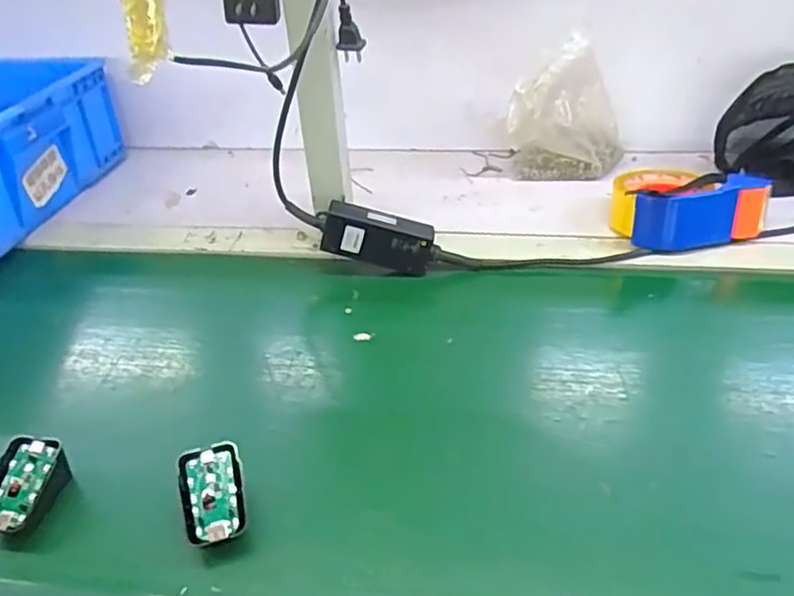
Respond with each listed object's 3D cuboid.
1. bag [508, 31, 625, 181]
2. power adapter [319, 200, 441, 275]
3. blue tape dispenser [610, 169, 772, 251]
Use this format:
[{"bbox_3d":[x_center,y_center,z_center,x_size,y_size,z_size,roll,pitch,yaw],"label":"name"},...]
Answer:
[{"bbox_3d":[0.216,-0.229,0.820,0.137,0.160,0.101,12,40,19],"label":"bag"},{"bbox_3d":[-0.018,-0.061,0.687,0.121,0.060,0.030,15,37,-7],"label":"power adapter"},{"bbox_3d":[0.322,-0.105,0.721,0.156,0.066,0.101,7,38,12],"label":"blue tape dispenser"}]

